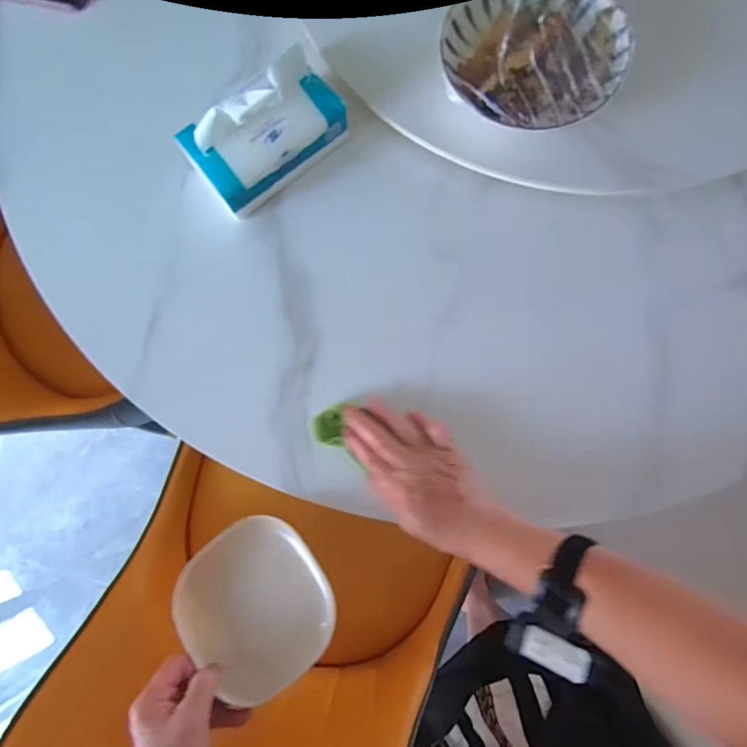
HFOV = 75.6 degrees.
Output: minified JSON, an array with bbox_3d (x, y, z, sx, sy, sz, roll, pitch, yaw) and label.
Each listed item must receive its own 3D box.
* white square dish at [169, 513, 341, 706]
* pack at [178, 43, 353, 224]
[{"bbox_3d":[-0.112,0.215,0.441,0.134,0.030,0.137,-38,83,-3],"label":"white square dish"},{"bbox_3d":[-0.114,-0.250,0.492,0.158,0.085,0.087,-38,81,-2],"label":"pack"}]

